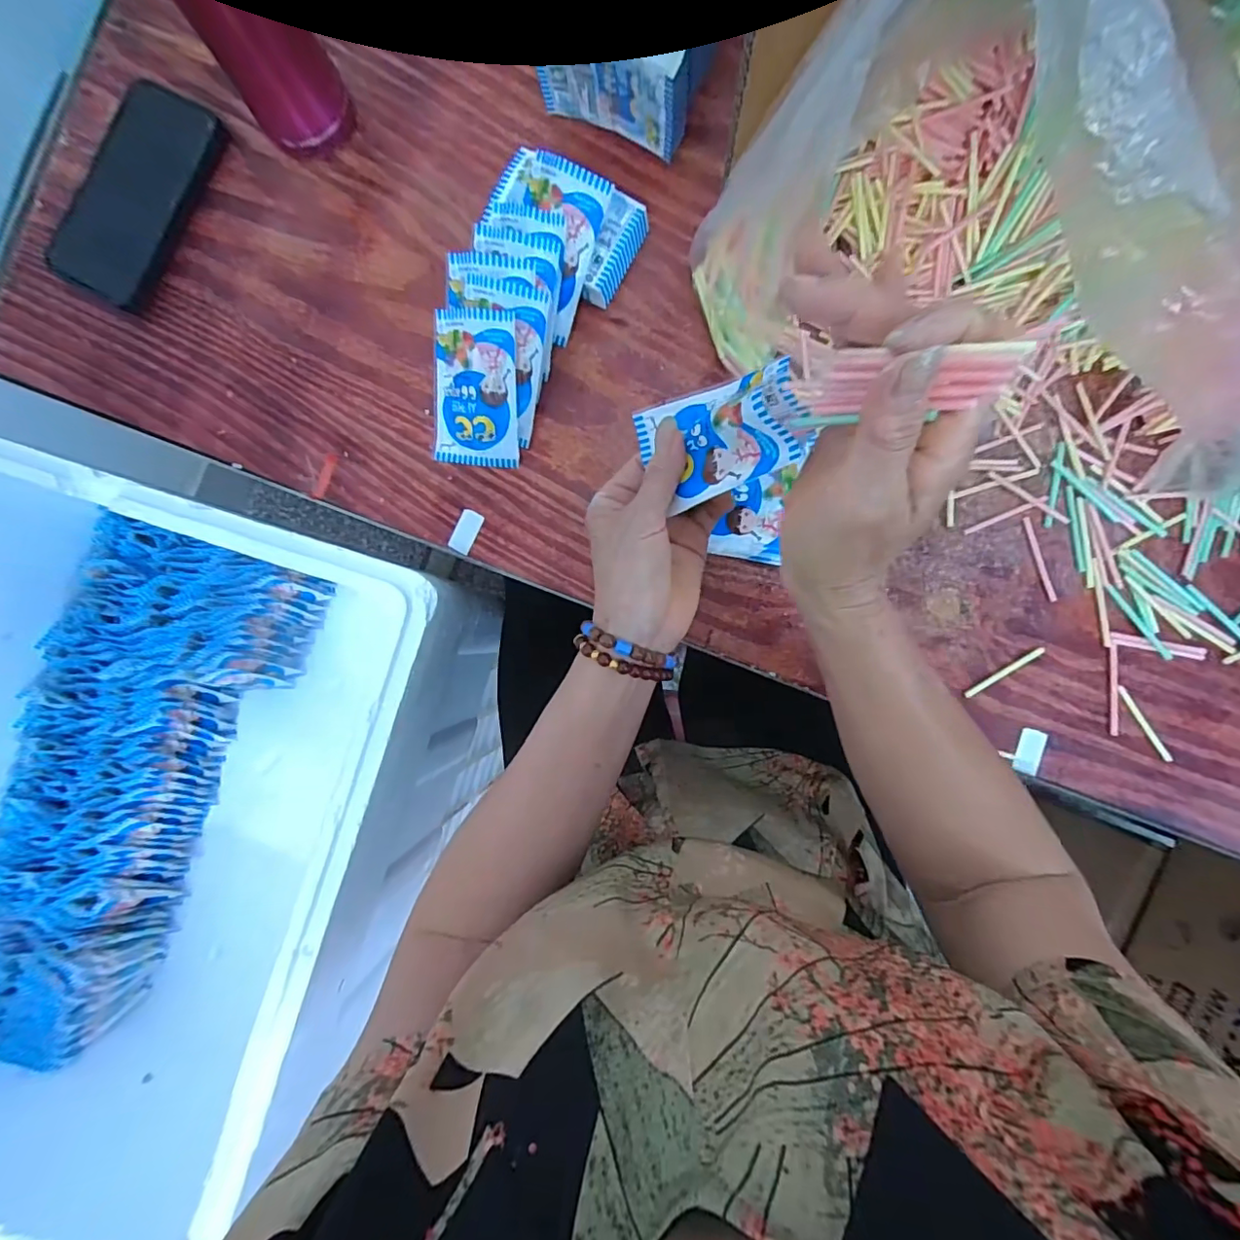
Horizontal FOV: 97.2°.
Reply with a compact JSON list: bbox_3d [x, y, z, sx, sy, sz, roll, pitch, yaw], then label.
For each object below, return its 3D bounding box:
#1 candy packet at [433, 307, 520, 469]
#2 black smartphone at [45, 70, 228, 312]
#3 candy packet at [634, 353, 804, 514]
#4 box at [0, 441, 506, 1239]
[{"bbox_3d":[-0.106,-0.168,0.399,0.064,0.009,0.104,10,112,13],"label":"candy packet"},{"bbox_3d":[-0.378,-0.331,0.426,0.088,0.009,0.163,27,92,3],"label":"black smartphone"},{"bbox_3d":[0.049,-0.092,0.286,0.013,0.110,0.054,-28,110,-26],"label":"candy packet"},{"bbox_3d":[-0.417,0.183,0.523,0.449,0.239,0.601,22,89,4],"label":"box"}]

